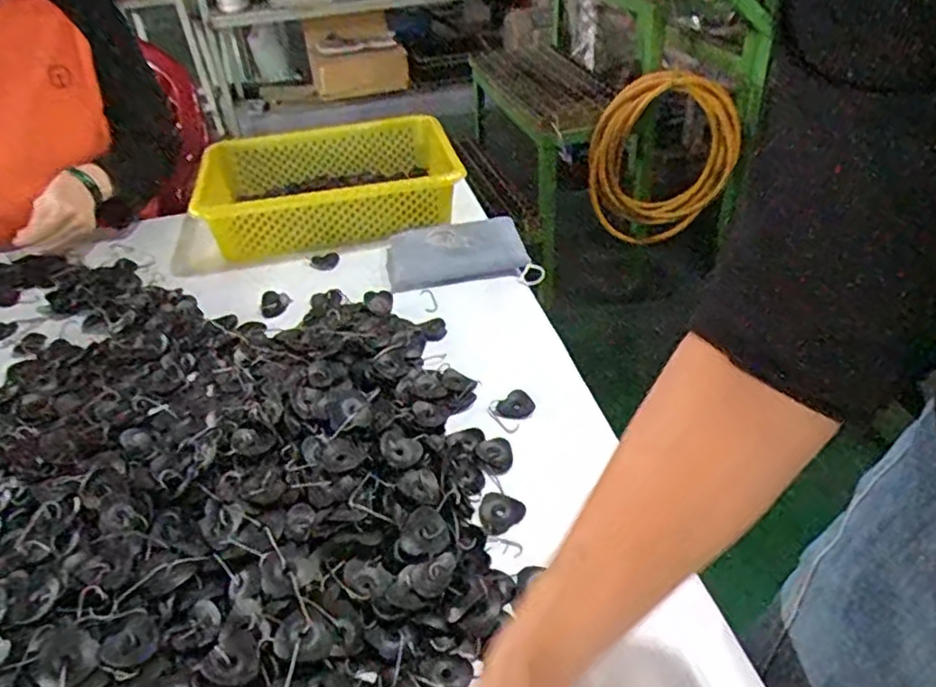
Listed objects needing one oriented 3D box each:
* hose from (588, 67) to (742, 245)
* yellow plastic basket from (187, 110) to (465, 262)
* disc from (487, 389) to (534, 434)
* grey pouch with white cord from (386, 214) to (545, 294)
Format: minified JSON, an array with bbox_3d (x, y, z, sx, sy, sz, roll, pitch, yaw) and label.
[{"bbox_3d":[0.479,-0.449,1.669,0.355,0.413,0.068,-2,21,-10],"label":"hose"},{"bbox_3d":[-0.185,-0.226,0.969,0.363,0.094,0.264,-15,39,-11],"label":"yellow plastic basket"},{"bbox_3d":[0.039,0.062,0.644,0.037,0.019,0.045,23,46,32],"label":"disc"},{"bbox_3d":[-0.011,-0.114,0.847,0.178,0.026,0.119,-6,41,-5],"label":"grey pouch with white cord"}]

